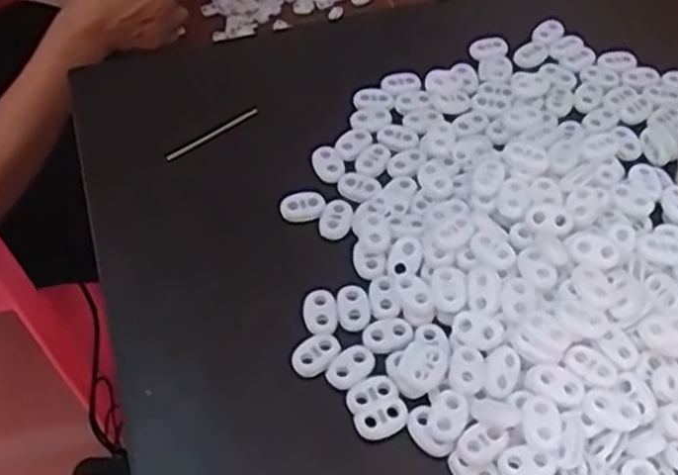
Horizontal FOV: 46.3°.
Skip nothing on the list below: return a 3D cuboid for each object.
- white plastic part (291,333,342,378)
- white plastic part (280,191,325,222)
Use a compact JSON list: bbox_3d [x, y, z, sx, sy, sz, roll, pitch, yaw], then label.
[{"bbox_3d":[-0.010,0.051,0.346,0.023,0.004,0.016,-31,59,-20],"label":"white plastic part"},{"bbox_3d":[-0.018,-0.016,0.395,0.023,0.008,0.012,-17,55,-12],"label":"white plastic part"}]

